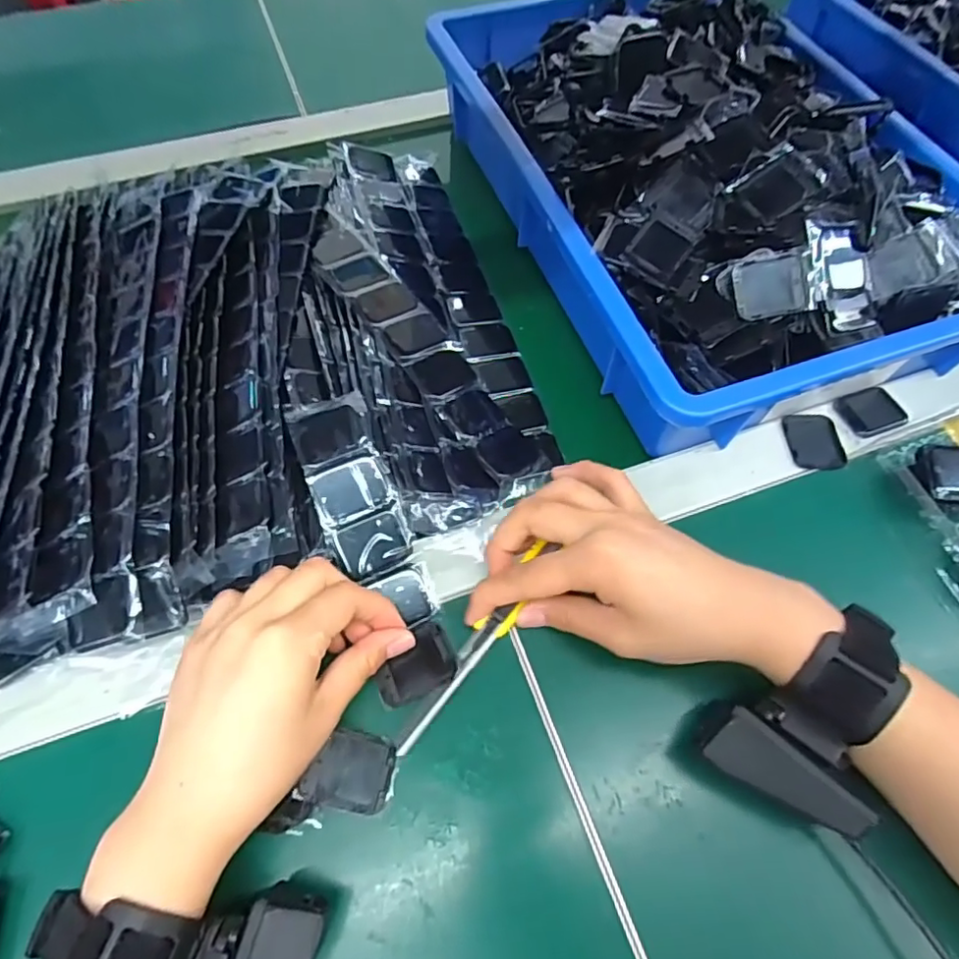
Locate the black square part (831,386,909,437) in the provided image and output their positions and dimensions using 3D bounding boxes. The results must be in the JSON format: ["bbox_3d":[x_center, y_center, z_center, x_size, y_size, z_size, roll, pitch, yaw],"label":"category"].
[{"bbox_3d":[0.257,-0.045,0.378,0.039,0.005,0.036,-17,49,-1],"label":"black square part"}]

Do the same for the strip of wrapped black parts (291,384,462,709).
[{"bbox_3d":[-0.059,0.032,0.315,0.044,0.014,0.167,-22,79,-11],"label":"strip of wrapped black parts"}]

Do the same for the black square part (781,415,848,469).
[{"bbox_3d":[0.214,-0.024,0.369,0.035,0.004,0.038,-1,61,-1],"label":"black square part"}]

